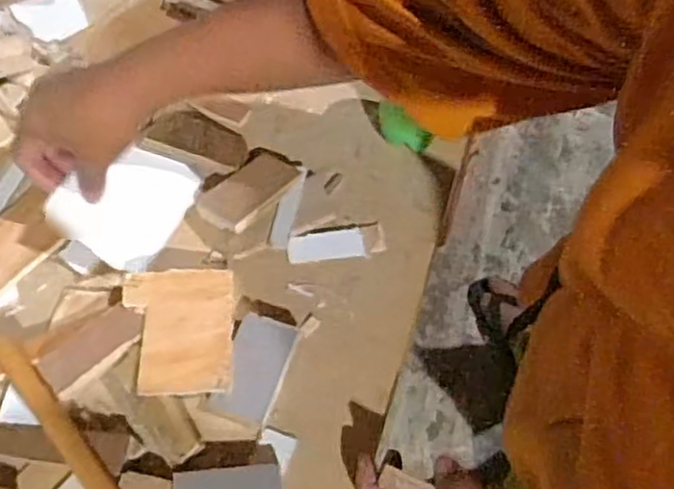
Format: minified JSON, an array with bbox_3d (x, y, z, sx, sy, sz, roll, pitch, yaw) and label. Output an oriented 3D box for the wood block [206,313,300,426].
[{"bbox_3d":[-0.062,0.092,0.504,0.044,0.007,0.076,19,79,3],"label":"wood block"}]

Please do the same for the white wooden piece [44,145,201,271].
[{"bbox_3d":[-0.165,-0.036,0.537,0.012,0.094,0.098,6,62,49],"label":"white wooden piece"}]

